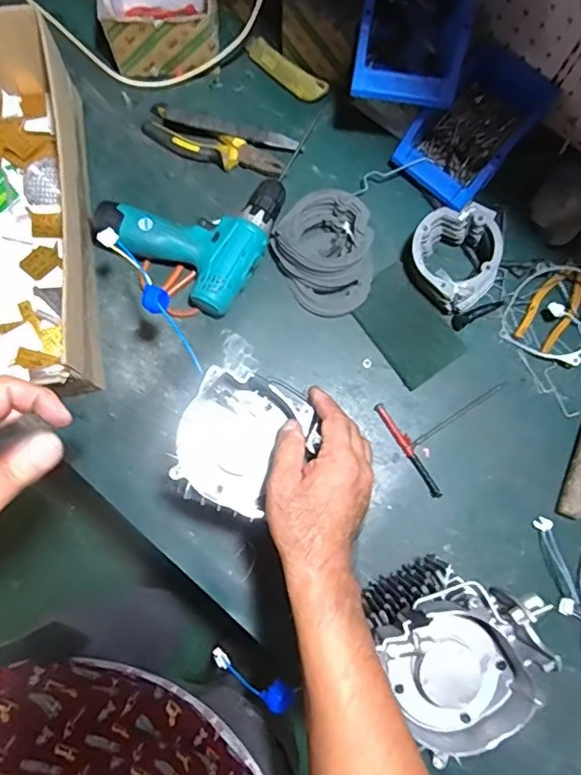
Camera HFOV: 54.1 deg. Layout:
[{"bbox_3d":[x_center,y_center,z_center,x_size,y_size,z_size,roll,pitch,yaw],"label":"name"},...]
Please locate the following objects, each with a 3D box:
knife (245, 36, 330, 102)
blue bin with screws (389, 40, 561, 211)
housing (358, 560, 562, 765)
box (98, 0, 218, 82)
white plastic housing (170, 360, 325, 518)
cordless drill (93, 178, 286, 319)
[{"bbox_3d":[-0.007,-0.432,0.771,0.127,0.025,0.034,39,81,6],"label":"knife"},{"bbox_3d":[0.232,-0.328,0.729,0.125,0.075,0.185,39,81,6],"label":"blue bin with screws"},{"bbox_3d":[0.144,0.241,0.551,0.128,0.219,0.124,0,79,-1],"label":"housing"},{"bbox_3d":[-0.169,-0.488,0.748,0.142,0.098,0.116,-6,79,-3],"label":"box"},{"bbox_3d":[-0.045,0.049,0.505,0.106,0.038,0.118,29,80,4],"label":"white plastic housing"},{"bbox_3d":[-0.117,-0.211,0.719,0.194,0.057,0.187,33,80,5],"label":"cordless drill"}]

